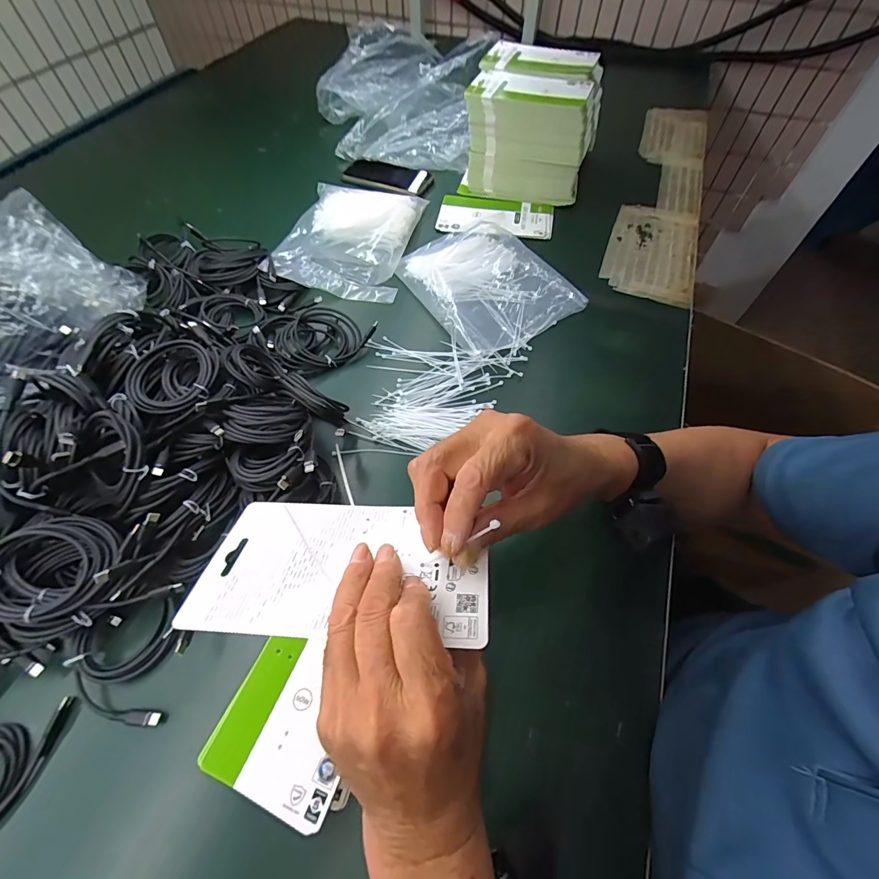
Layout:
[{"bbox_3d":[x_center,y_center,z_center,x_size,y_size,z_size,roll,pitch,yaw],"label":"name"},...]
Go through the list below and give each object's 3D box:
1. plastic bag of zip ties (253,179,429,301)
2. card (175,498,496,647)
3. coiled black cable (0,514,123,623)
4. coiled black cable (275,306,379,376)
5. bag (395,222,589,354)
[{"bbox_3d":[-0.135,-0.326,0.648,0.196,0.024,0.257,15,59,9],"label":"plastic bag of zip ties"},{"bbox_3d":[-0.060,0.078,0.263,0.179,0.005,0.099,1,37,7],"label":"card"},{"bbox_3d":[-0.317,0.105,0.336,0.091,0.035,0.087,20,60,12],"label":"coiled black cable"},{"bbox_3d":[-0.155,-0.128,0.527,0.107,0.031,0.100,26,61,15],"label":"coiled black cable"},{"bbox_3d":[0.063,-0.231,0.593,0.178,0.024,0.238,-27,62,-17],"label":"bag"}]

